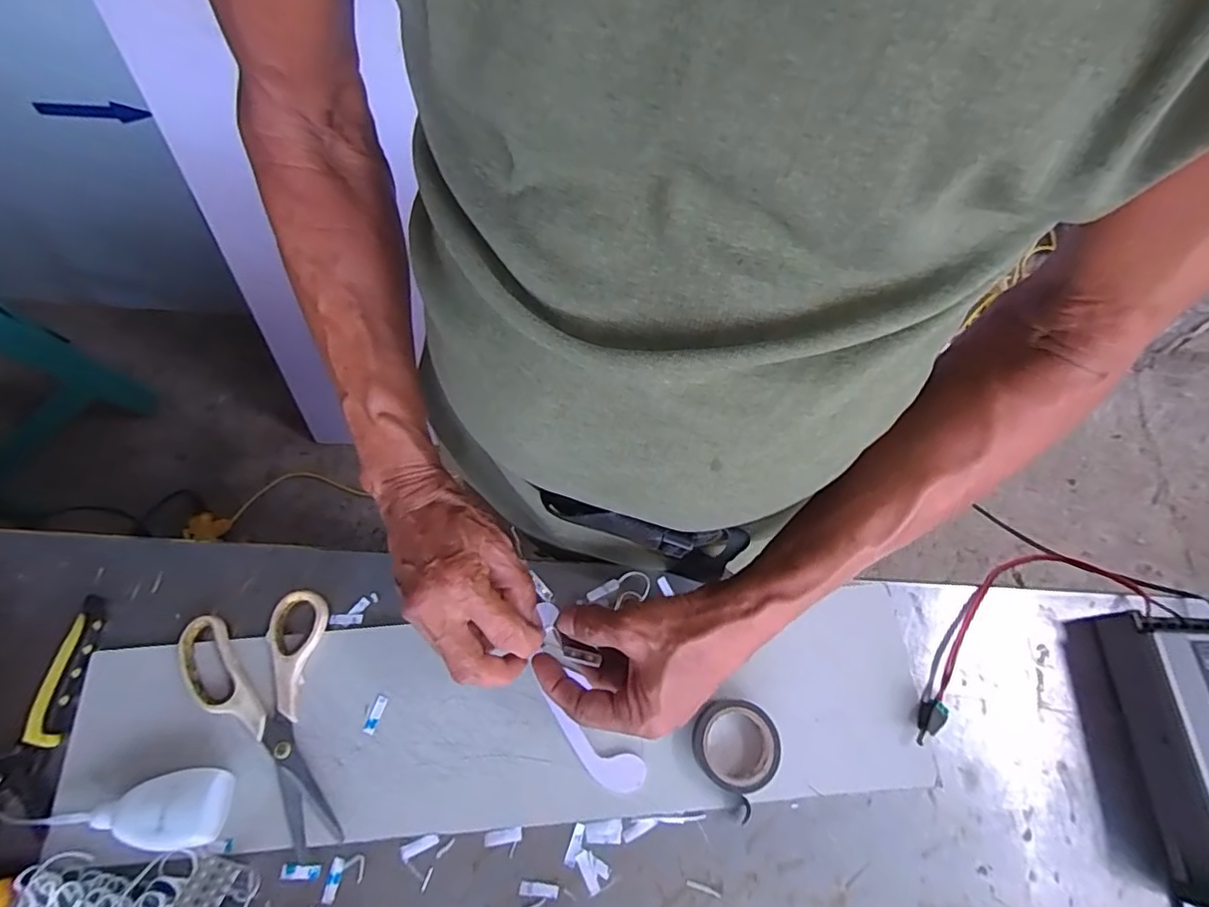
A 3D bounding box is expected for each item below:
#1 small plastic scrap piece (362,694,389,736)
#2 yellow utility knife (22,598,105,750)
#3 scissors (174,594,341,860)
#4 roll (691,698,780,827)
[{"bbox_3d":[-0.166,0.188,0.408,0.008,0.004,0.026,15,69,6],"label":"small plastic scrap piece"},{"bbox_3d":[-0.394,0.157,0.416,0.024,0.011,0.101,3,68,2],"label":"yellow utility knife"},{"bbox_3d":[-0.247,0.192,0.403,0.100,0.012,0.168,-14,69,-5],"label":"scissors"},{"bbox_3d":[0.090,0.204,0.393,0.061,0.021,0.062,0,68,0],"label":"roll"}]

